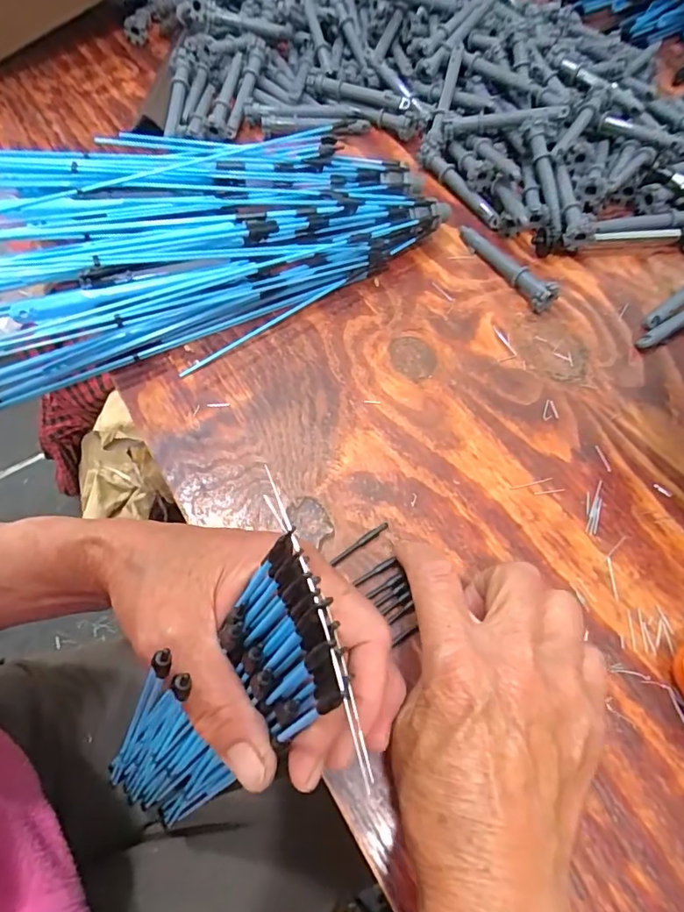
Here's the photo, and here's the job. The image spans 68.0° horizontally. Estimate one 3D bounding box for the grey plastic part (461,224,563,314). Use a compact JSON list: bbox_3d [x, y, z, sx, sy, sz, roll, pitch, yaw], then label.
[{"bbox_3d":[0.120,-0.142,0.372,0.017,0.019,0.093,-30,68,-15],"label":"grey plastic part"}]

